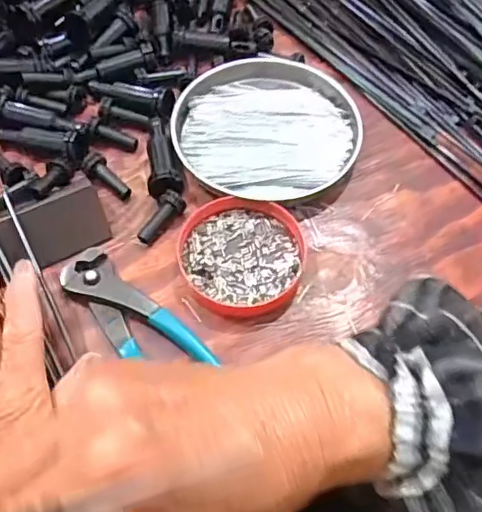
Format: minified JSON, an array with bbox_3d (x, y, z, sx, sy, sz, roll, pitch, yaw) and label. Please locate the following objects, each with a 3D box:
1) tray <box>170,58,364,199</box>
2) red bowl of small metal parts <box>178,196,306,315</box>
[{"bbox_3d":[0.018,-0.099,0.418,0.130,0.013,0.124,0,60,0],"label":"tray"},{"bbox_3d":[0.001,-0.002,0.362,0.077,0.014,0.078,0,60,0],"label":"red bowl of small metal parts"}]

